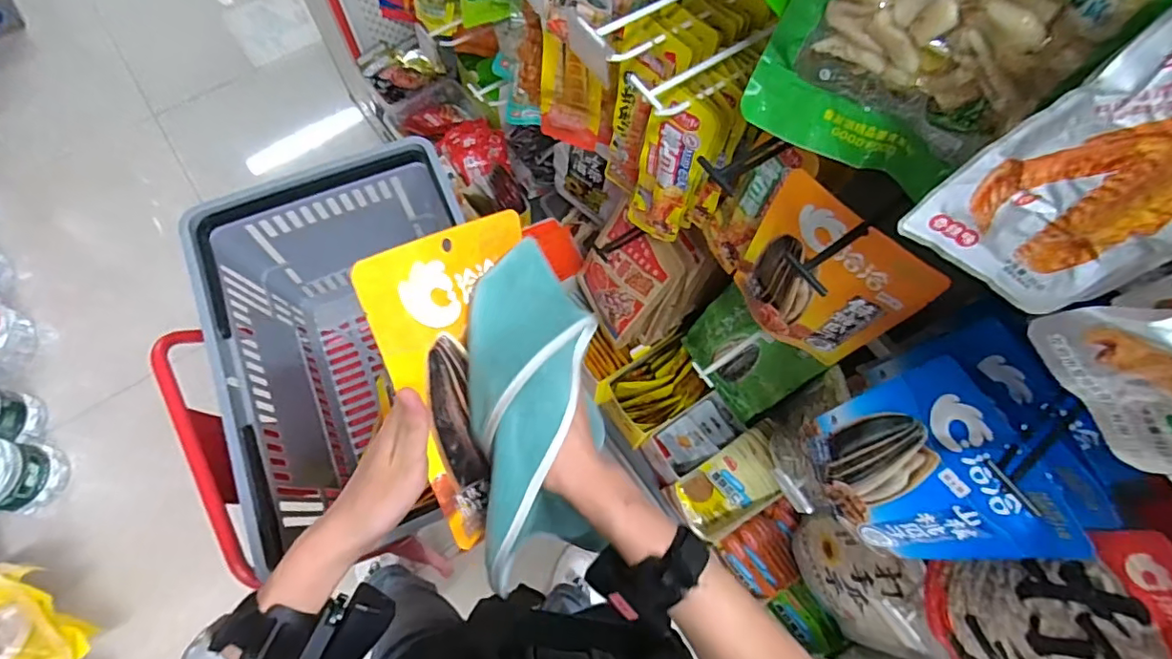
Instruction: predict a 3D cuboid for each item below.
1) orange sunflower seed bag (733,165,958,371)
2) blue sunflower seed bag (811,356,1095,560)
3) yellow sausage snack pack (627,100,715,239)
[{"bbox_3d":[0.220,-0.044,0.533,0.148,0.195,0.027,43,74,13],"label":"orange sunflower seed bag"},{"bbox_3d":[0.285,0.123,0.469,0.035,0.195,0.152,-18,69,-27],"label":"blue sunflower seed bag"},{"bbox_3d":[0.087,-0.166,0.600,0.070,0.199,0.022,29,71,8],"label":"yellow sausage snack pack"}]

